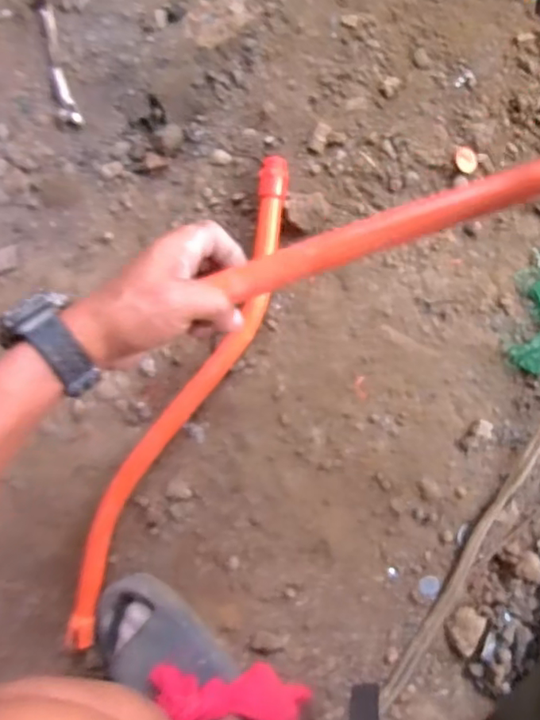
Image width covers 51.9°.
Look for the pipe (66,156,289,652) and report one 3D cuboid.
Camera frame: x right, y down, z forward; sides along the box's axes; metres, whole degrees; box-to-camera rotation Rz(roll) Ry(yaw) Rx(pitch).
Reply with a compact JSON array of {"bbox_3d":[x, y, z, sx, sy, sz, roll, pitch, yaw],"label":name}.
[{"bbox_3d":[-0.108,0.052,0.689,0.081,0.030,0.637,26,90,7],"label":"pipe"}]

